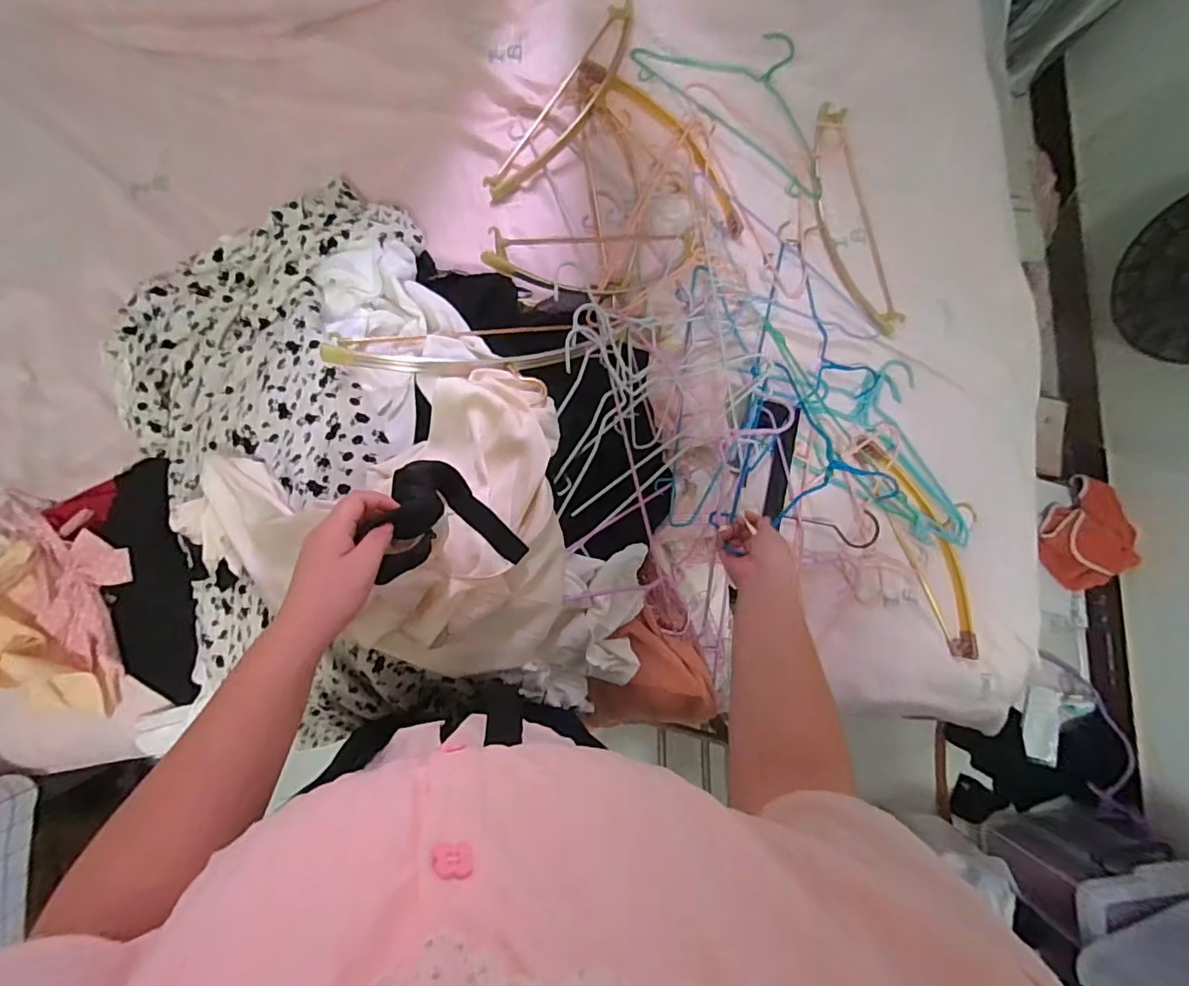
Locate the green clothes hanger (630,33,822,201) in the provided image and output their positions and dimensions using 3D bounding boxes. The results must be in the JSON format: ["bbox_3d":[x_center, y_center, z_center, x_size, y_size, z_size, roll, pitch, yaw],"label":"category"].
[{"bbox_3d":[0.271,-0.671,0.921,0.384,0.027,0.200,40,83,2],"label":"green clothes hanger"}]

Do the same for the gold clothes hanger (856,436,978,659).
[{"bbox_3d":[0.553,0.067,0.873,0.133,0.017,0.375,-24,88,-7],"label":"gold clothes hanger"}]

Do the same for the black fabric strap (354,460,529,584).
[{"bbox_3d":[-0.150,0.030,0.518,0.131,0.179,0.073,42,92,7],"label":"black fabric strap"}]

